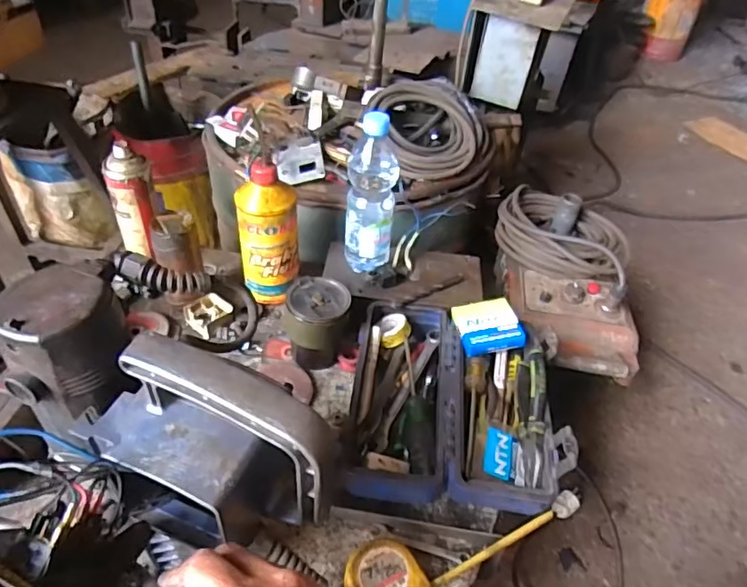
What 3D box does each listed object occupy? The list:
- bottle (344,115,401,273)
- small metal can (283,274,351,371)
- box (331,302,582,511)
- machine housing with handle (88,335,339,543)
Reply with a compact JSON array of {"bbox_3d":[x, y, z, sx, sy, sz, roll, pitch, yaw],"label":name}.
[{"bbox_3d":[-0.004,-0.125,0.739,0.066,0.238,0.072,6,41,0],"label":"bottle"},{"bbox_3d":[-0.077,0.044,0.750,0.082,0.106,0.076,3,41,-3],"label":"small metal can"},{"bbox_3d":[0.101,0.124,0.673,0.245,0.071,0.275,8,41,2],"label":"box"},{"bbox_3d":[-0.121,0.122,0.392,0.172,0.147,0.079,15,42,10],"label":"machine housing with handle"}]

